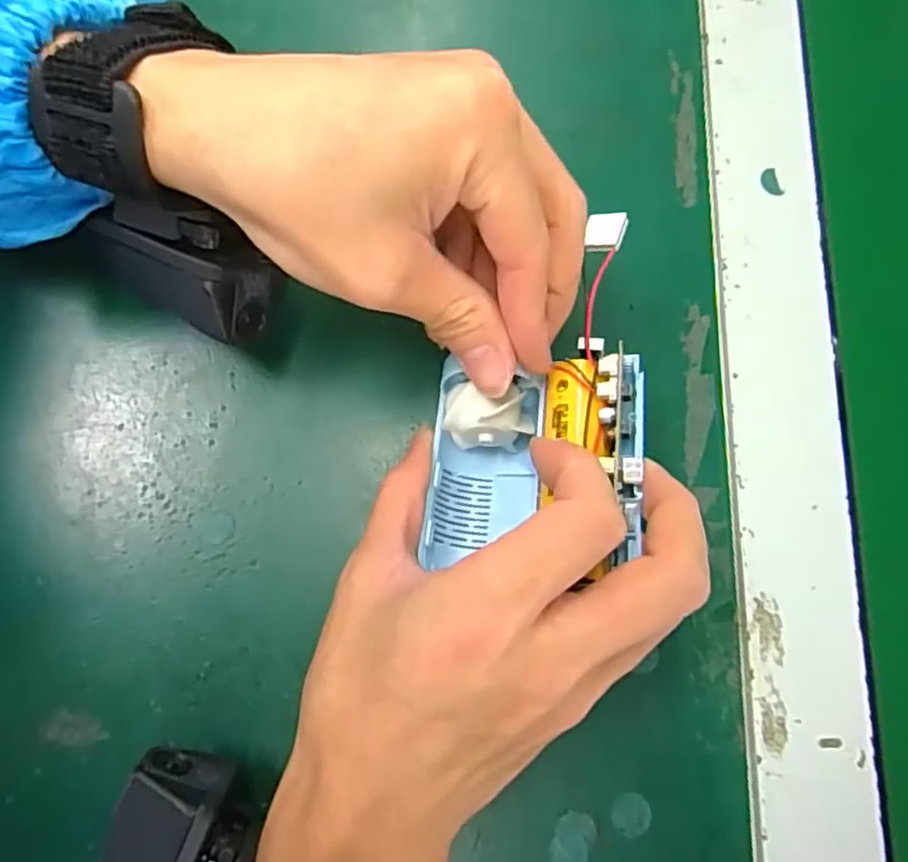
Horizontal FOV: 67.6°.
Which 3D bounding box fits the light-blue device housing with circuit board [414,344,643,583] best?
[{"bbox_3d":[0.026,0.007,0.225,0.067,0.037,0.070,4,77,2],"label":"light-blue device housing with circuit board"}]

